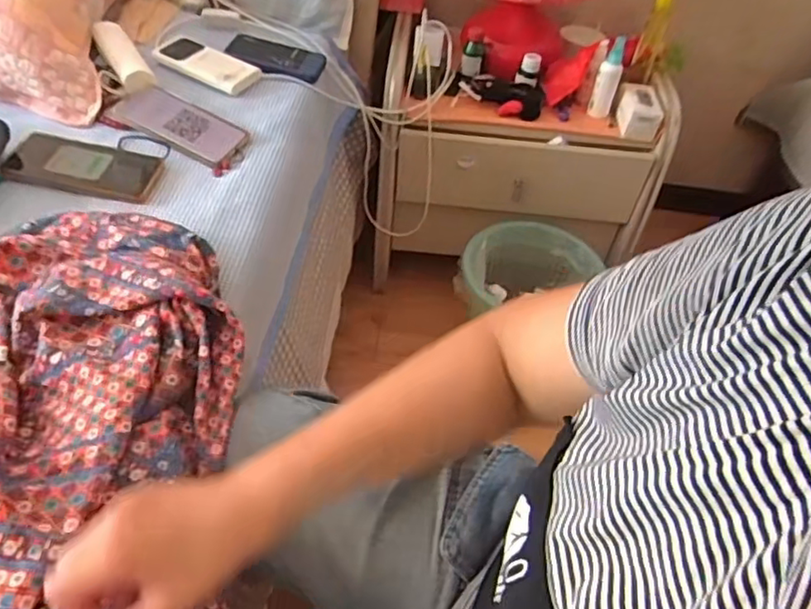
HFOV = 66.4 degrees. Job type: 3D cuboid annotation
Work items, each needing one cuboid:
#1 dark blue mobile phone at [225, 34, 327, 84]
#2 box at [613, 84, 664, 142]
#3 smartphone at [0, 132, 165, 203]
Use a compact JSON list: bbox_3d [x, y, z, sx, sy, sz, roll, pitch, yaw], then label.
[{"bbox_3d":[-0.195,-0.373,0.937,0.142,0.009,0.079,11,55,-6],"label":"dark blue mobile phone"},{"bbox_3d":[0.399,-0.332,1.068,0.065,0.053,0.092,7,48,-1],"label":"box"},{"bbox_3d":[-0.385,-0.166,0.743,0.168,0.012,0.086,11,51,-7],"label":"smartphone"}]

